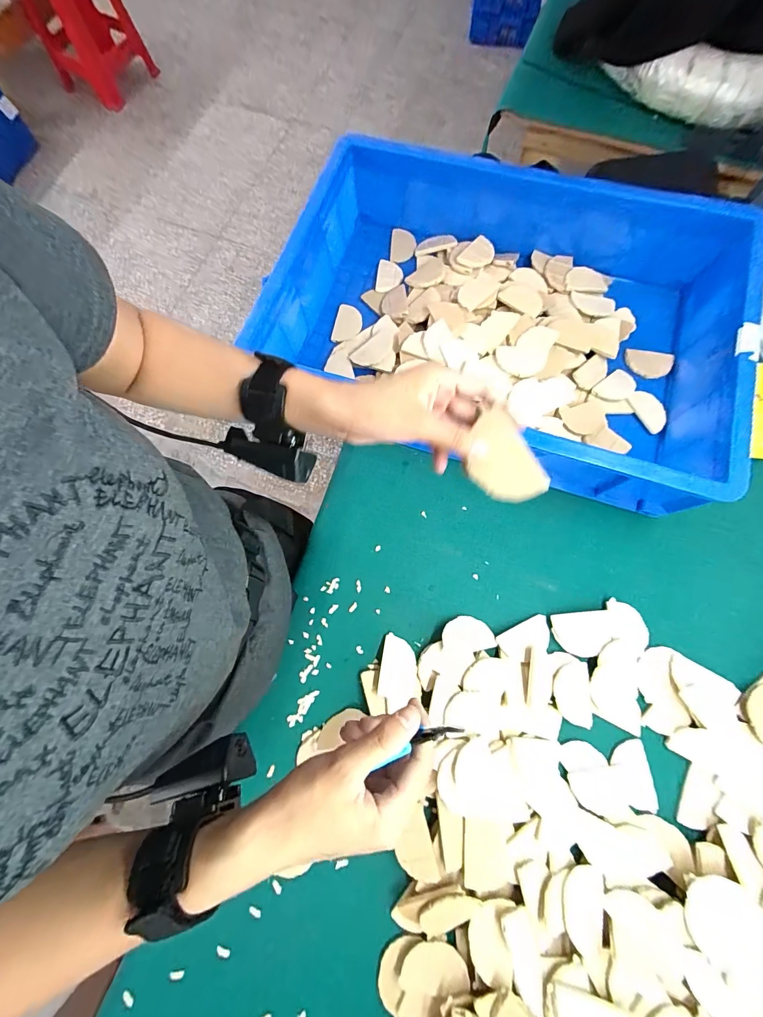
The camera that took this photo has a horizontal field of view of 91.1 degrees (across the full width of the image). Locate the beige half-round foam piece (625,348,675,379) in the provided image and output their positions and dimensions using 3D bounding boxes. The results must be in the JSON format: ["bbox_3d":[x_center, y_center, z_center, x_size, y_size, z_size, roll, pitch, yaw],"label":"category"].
[{"bbox_3d":[0.408,-0.219,0.568,0.072,0.006,0.046,5,74,2],"label":"beige half-round foam piece"}]

